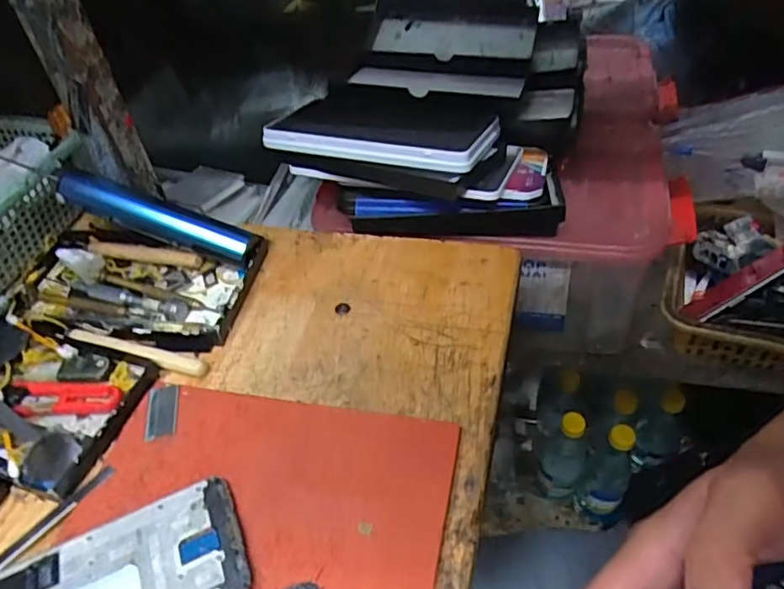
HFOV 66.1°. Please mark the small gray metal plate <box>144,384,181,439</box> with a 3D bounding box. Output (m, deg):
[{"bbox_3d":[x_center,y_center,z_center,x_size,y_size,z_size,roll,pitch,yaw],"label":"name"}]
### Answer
[{"bbox_3d":[-0.144,0.072,0.378,0.020,0.004,0.039,-14,49,-2],"label":"small gray metal plate"}]

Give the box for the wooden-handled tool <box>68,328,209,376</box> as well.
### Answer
[{"bbox_3d":[-0.174,0.037,0.407,0.102,0.007,0.014,10,46,12],"label":"wooden-handled tool"}]

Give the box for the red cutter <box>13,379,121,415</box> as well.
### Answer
[{"bbox_3d":[-0.212,0.067,0.388,0.076,0.009,0.023,3,45,4],"label":"red cutter"}]

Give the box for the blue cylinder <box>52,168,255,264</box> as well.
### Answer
[{"bbox_3d":[-0.181,-0.060,0.463,0.150,0.021,0.026,19,47,1],"label":"blue cylinder"}]

